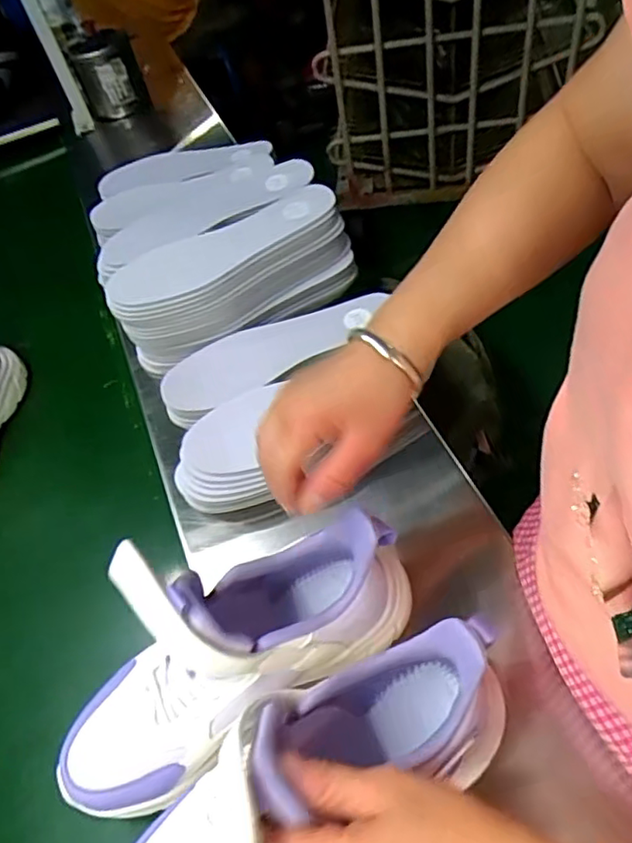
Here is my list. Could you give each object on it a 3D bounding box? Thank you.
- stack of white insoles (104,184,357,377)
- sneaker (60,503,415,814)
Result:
[{"bbox_3d":[-0.083,-0.145,0.607,0.233,0.095,0.107,-20,58,-13],"label":"stack of white insoles"},{"bbox_3d":[-0.061,0.134,0.362,0.240,0.141,0.089,-35,61,-3],"label":"sneaker"}]

